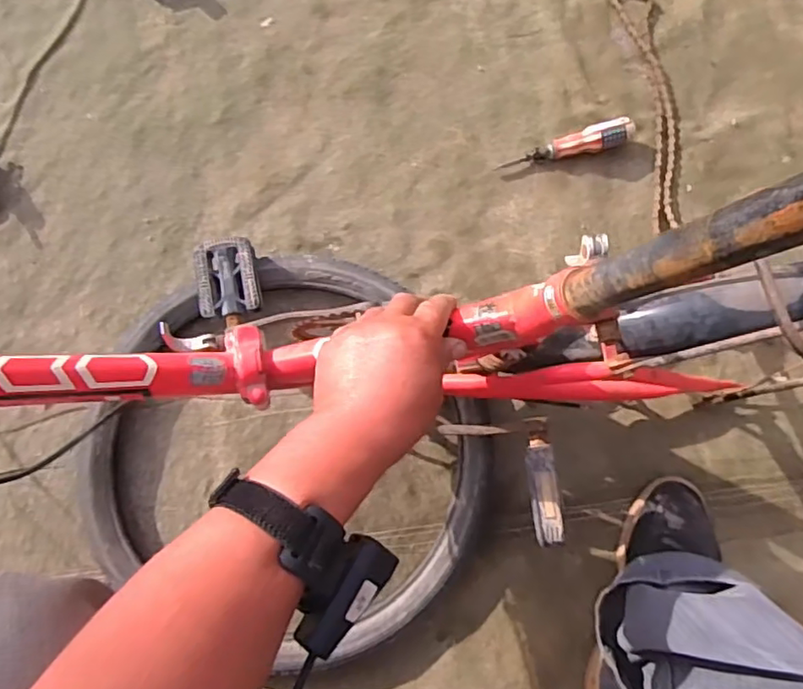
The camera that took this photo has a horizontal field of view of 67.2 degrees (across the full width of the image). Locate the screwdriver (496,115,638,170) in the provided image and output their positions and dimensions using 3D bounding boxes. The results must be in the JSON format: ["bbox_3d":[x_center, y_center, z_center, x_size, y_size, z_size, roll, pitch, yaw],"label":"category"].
[{"bbox_3d":[0.221,-0.264,0.807,0.179,0.038,0.032,-16,80,-3],"label":"screwdriver"}]

